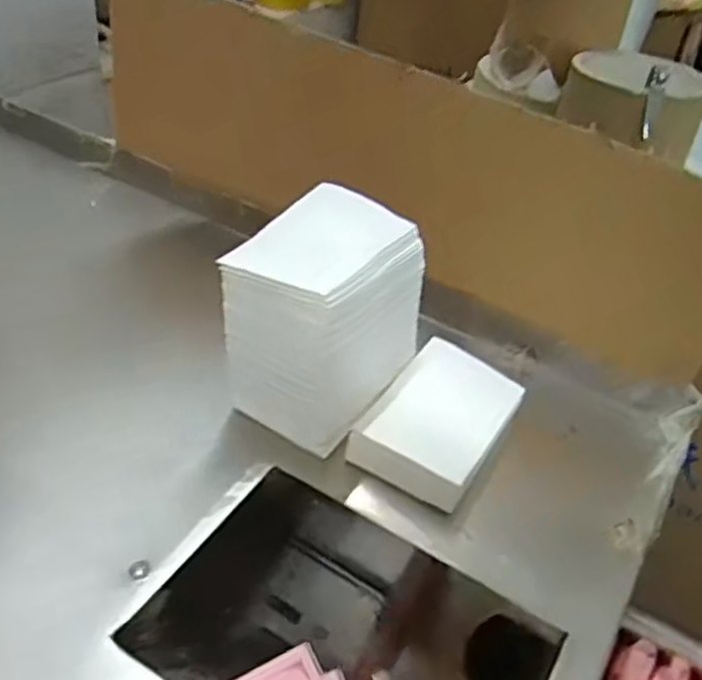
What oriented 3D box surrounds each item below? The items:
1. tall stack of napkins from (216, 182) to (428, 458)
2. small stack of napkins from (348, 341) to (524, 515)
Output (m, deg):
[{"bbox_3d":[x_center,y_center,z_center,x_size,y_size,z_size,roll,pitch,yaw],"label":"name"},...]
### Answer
[{"bbox_3d":[-0.014,-0.013,0.426,0.081,0.106,0.103,24,42,20],"label":"tall stack of napkins"},{"bbox_3d":[0.053,0.045,0.430,0.066,0.029,0.099,25,42,20],"label":"small stack of napkins"}]

